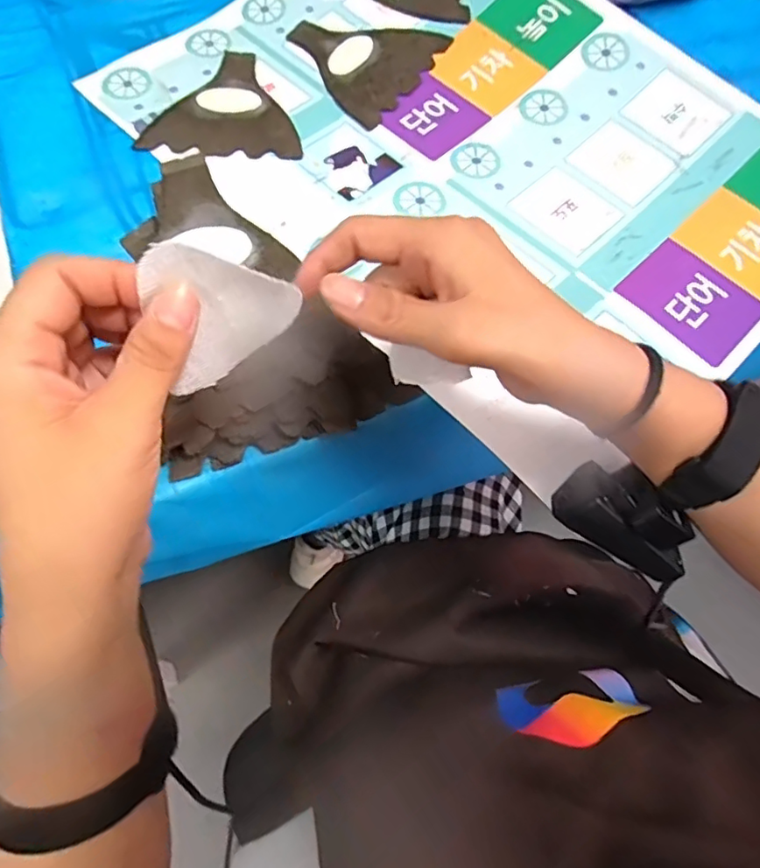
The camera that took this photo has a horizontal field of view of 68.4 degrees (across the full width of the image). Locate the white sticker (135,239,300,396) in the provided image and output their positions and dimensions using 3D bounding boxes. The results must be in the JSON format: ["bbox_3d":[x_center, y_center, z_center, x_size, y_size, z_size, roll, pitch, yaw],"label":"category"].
[{"bbox_3d":[-0.059,-0.048,0.221,0.054,0.057,0.006,-14,36,-13],"label":"white sticker"}]

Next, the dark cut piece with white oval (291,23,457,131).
[{"bbox_3d":[-0.025,-0.327,0.488,0.126,0.007,0.120,29,70,12],"label":"dark cut piece with white oval"}]

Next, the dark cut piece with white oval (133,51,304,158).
[{"bbox_3d":[-0.124,-0.275,0.460,0.120,0.005,0.123,1,64,-2],"label":"dark cut piece with white oval"}]

